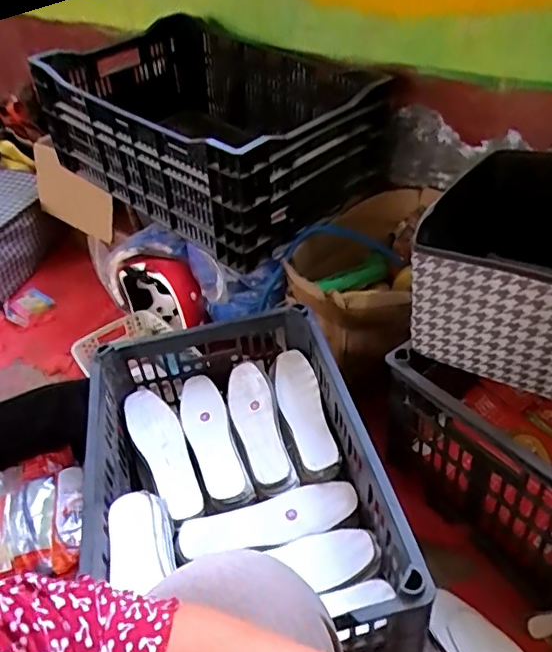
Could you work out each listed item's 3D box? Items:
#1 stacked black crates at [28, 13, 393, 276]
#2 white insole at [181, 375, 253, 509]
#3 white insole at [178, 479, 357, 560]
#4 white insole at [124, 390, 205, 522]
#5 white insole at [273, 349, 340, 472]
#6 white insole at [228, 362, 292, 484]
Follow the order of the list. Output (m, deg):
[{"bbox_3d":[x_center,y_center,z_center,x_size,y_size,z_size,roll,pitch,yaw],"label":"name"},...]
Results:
[{"bbox_3d":[-0.127,-0.399,1.101,0.430,0.270,0.580,-34,45,-31],"label":"stacked black crates"},{"bbox_3d":[-0.095,0.163,0.819,0.063,0.033,0.225,-15,38,-12],"label":"white insole"},{"bbox_3d":[-0.008,0.253,0.722,0.228,0.014,0.066,-14,38,-10],"label":"white insole"},{"bbox_3d":[-0.164,0.175,0.808,0.068,0.026,0.226,-20,40,-18],"label":"white insole"},{"bbox_3d":[0.041,0.119,0.832,0.066,0.020,0.216,-34,37,9],"label":"white insole"},{"bbox_3d":[-0.030,0.139,0.826,0.067,0.038,0.213,-13,38,-9],"label":"white insole"}]

